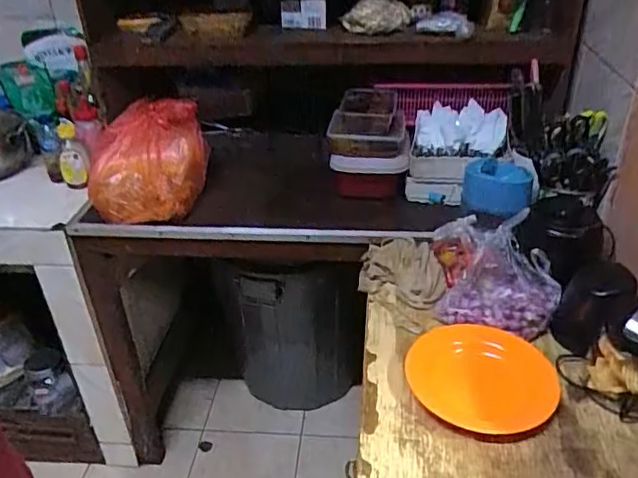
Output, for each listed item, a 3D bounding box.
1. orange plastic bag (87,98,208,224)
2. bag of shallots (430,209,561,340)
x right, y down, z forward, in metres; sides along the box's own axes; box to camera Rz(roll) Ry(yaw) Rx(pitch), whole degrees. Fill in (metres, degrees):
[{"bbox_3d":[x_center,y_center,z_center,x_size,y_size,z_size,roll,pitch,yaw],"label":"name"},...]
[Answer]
[{"bbox_3d":[-0.359,-0.167,1.207,0.219,0.188,0.207,4,32,11],"label":"orange plastic bag"},{"bbox_3d":[0.294,0.044,0.965,0.186,0.130,0.193,2,32,7],"label":"bag of shallots"}]

